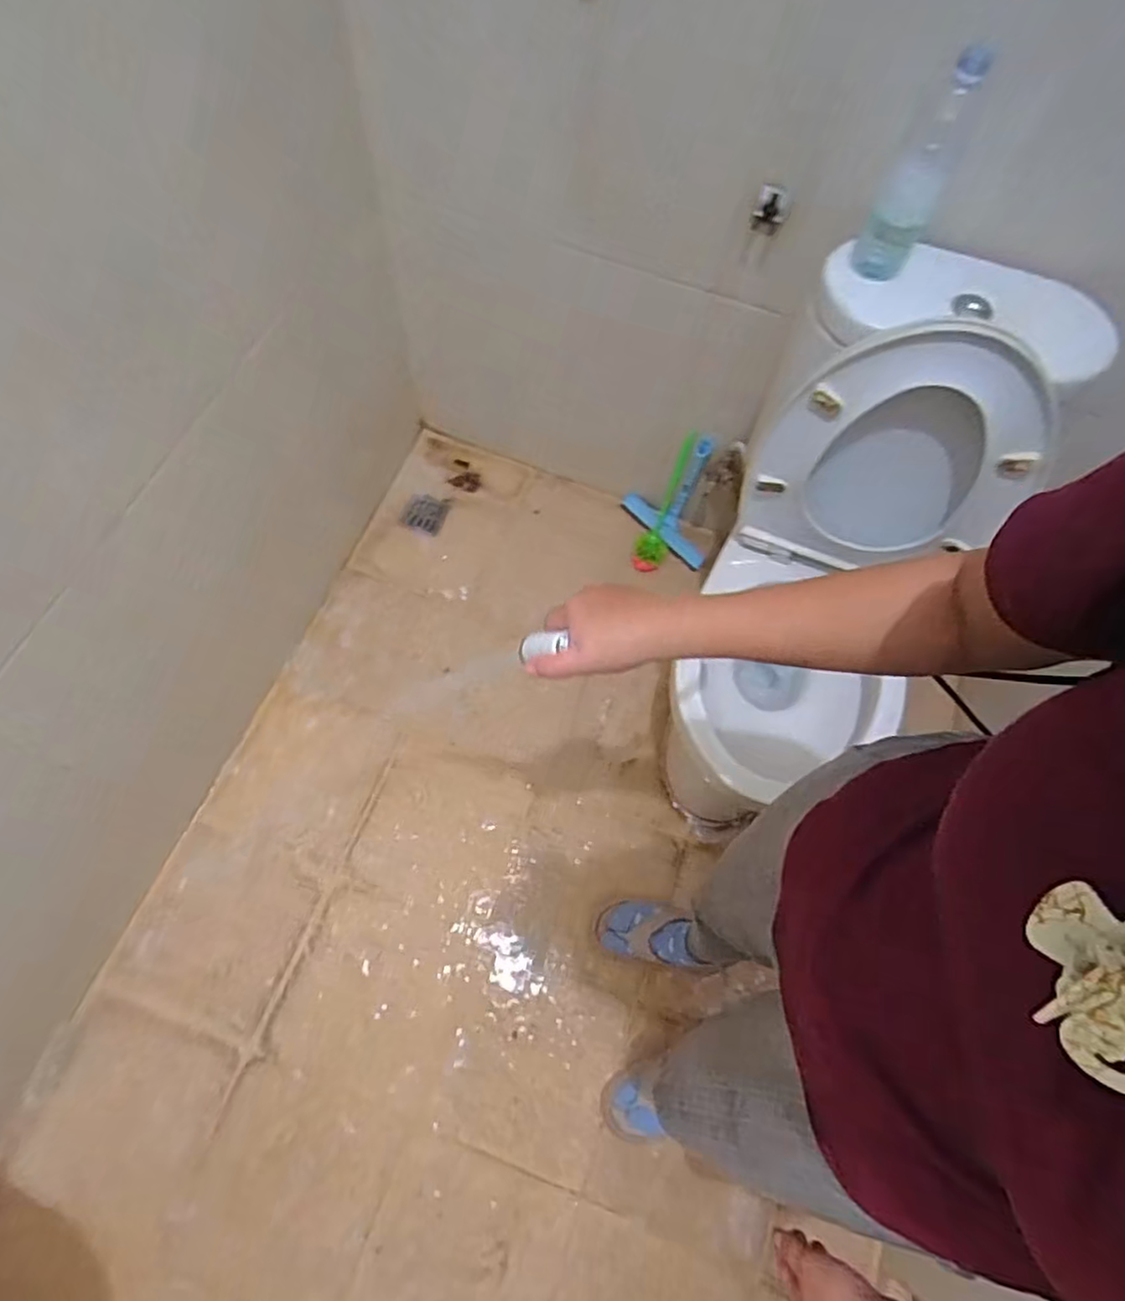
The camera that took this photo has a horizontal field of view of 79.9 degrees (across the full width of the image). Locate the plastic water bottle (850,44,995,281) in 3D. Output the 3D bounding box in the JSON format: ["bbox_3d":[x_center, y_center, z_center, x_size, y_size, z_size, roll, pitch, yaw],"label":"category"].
[{"bbox_3d":[0.400,-0.531,0.747,0.062,0.232,0.071,29,67,10],"label":"plastic water bottle"}]

